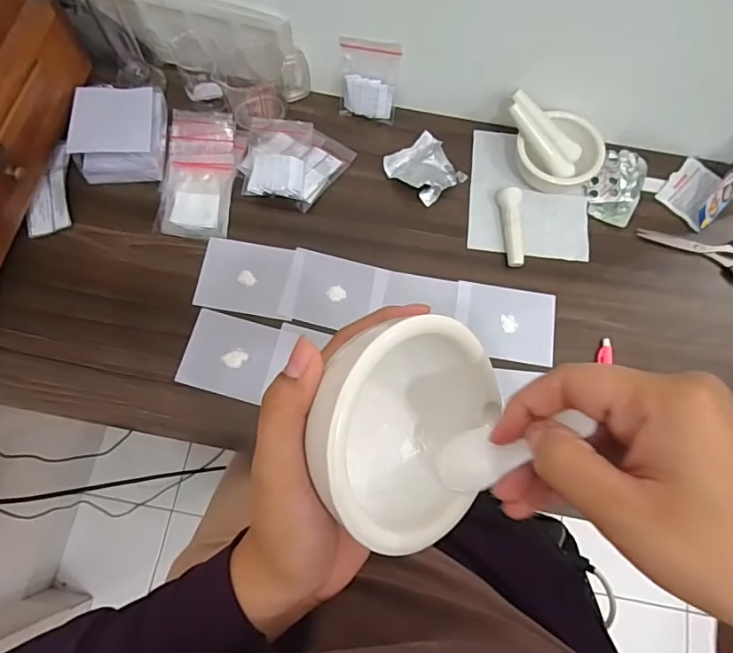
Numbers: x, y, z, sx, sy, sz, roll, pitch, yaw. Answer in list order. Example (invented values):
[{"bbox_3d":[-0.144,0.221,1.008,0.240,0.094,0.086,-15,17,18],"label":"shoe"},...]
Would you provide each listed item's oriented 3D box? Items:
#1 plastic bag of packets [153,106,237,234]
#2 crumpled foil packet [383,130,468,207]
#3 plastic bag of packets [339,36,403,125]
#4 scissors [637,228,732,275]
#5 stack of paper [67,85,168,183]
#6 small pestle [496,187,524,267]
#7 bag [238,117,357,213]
[{"bbox_3d":[-0.196,-0.181,0.582,0.079,0.021,0.155,4,73,-1],"label":"plastic bag of packets"},{"bbox_3d":[0.072,-0.189,0.594,0.076,0.023,0.079,-38,78,-12],"label":"crumpled foil packet"},{"bbox_3d":[0.003,-0.290,0.592,0.068,0.091,0.015,13,45,4],"label":"plastic bag of packets"},{"bbox_3d":[0.394,-0.085,0.577,0.152,0.010,0.062,10,73,1],"label":"scissors"},{"bbox_3d":[-0.282,-0.226,0.574,0.093,0.045,0.112,1,73,-2],"label":"stack of paper"},{"bbox_3d":[0.169,-0.115,0.572,0.024,0.024,0.093,-3,73,-3],"label":"small pestle"},{"bbox_3d":[-0.085,-0.191,0.581,0.120,0.032,0.103,12,73,1],"label":"bag"}]

